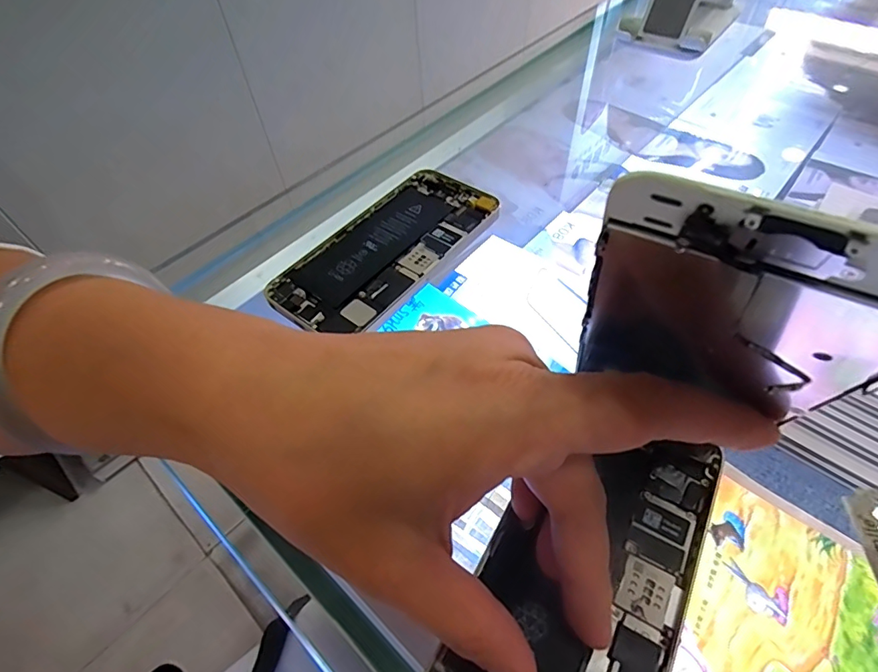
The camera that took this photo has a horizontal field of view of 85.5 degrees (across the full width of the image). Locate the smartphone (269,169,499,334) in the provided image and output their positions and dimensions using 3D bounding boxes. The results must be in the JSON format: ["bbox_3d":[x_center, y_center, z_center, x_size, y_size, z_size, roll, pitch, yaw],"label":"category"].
[{"bbox_3d":[-0.024,-0.046,0.242,0.060,0.006,0.124,34,62,24],"label":"smartphone"}]

